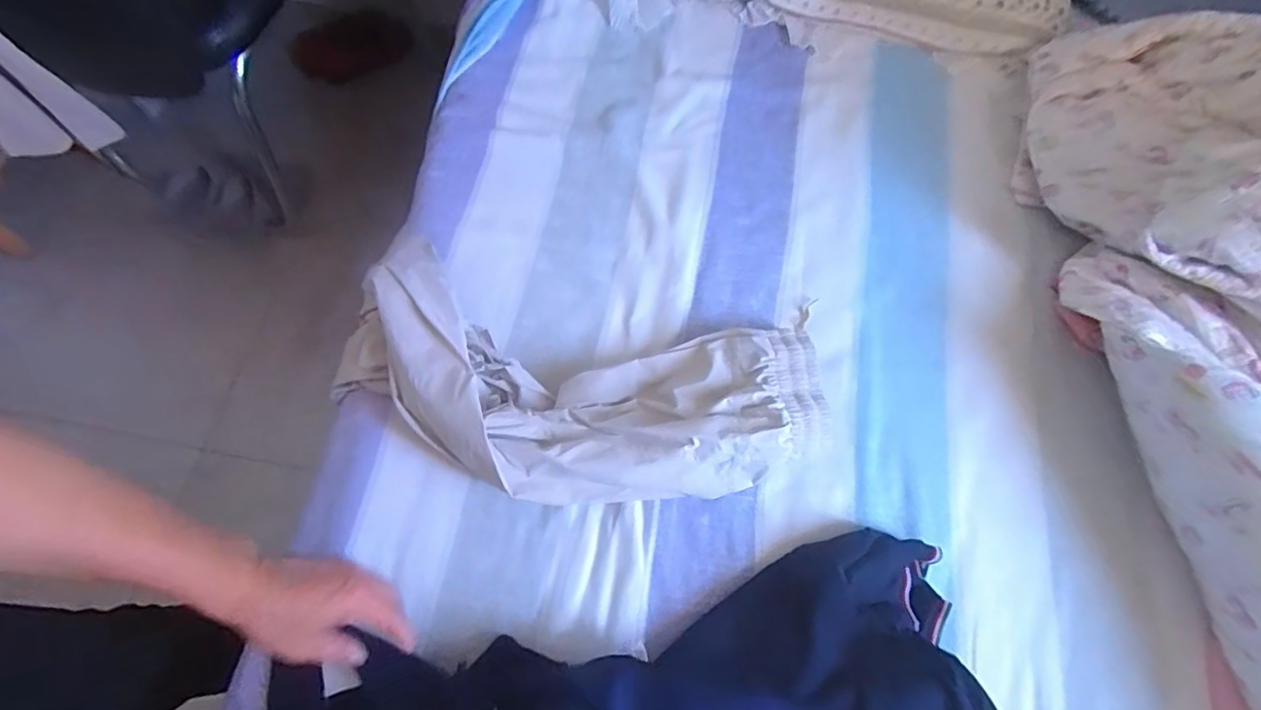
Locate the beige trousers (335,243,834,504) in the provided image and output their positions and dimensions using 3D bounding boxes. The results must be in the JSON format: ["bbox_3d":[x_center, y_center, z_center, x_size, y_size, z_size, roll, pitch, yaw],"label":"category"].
[{"bbox_3d":[-0.057,0.023,0.580,0.524,0.089,0.257,7,68,1],"label":"beige trousers"}]

